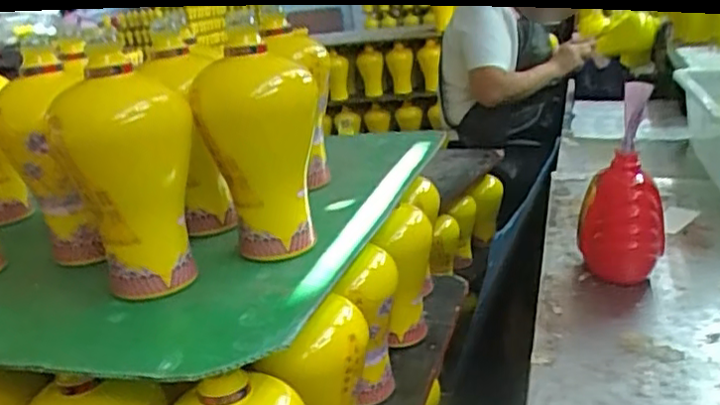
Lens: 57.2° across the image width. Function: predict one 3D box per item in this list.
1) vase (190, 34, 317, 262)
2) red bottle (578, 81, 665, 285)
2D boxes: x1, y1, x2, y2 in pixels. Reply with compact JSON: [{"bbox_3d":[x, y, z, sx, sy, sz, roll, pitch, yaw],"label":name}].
[{"bbox_3d":[-0.075,-0.035,0.519,0.090,0.170,0.099,-12,19,-11],"label":"vase"},{"bbox_3d":[0.294,-0.015,0.738,0.089,0.215,0.111,2,20,21],"label":"red bottle"}]

